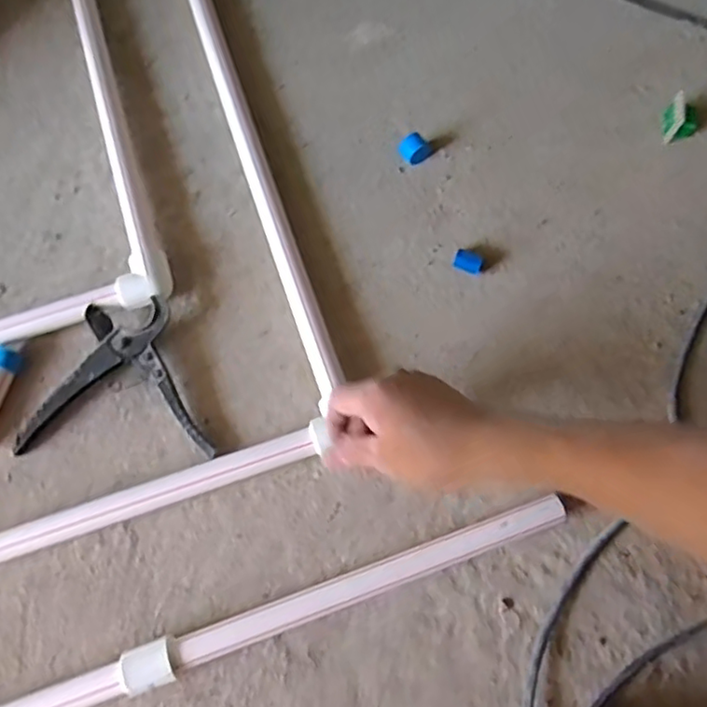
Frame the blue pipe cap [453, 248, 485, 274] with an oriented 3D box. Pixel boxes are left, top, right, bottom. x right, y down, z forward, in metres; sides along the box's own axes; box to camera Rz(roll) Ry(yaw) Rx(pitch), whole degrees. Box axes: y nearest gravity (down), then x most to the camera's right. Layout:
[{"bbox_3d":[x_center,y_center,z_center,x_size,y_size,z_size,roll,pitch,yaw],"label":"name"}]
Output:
[{"bbox_3d":[0.117,-0.093,0.632,0.030,0.014,0.021,21,74,6],"label":"blue pipe cap"}]

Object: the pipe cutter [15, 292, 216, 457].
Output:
[{"bbox_3d":[-0.215,0.022,0.592,0.176,0.032,0.142,4,73,1],"label":"pipe cutter"}]

